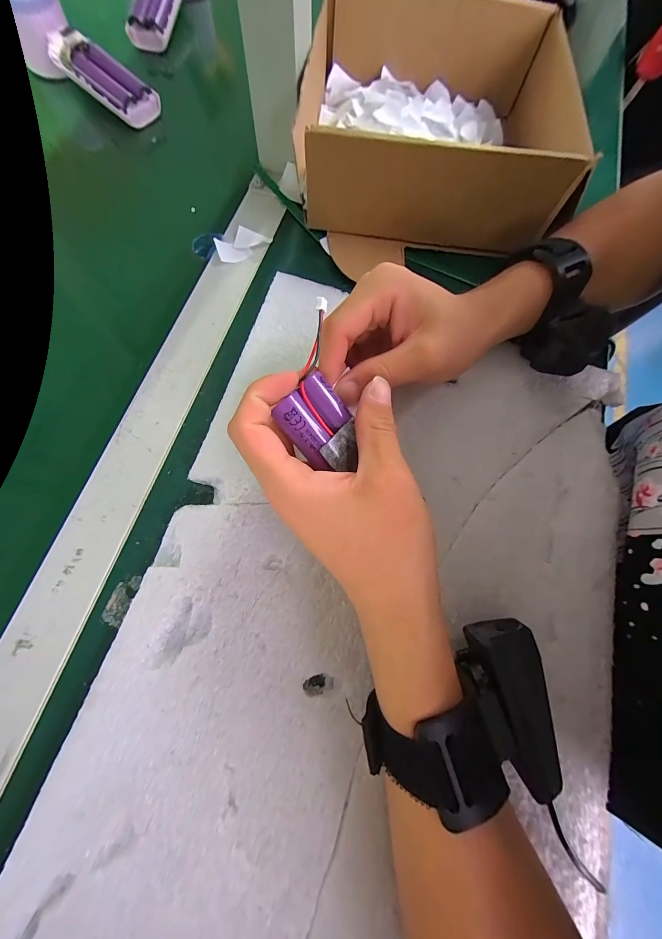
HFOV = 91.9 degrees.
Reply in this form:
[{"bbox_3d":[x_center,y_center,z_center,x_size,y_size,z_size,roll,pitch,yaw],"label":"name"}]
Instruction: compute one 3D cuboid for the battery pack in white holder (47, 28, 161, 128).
[{"bbox_3d":[-0.218,-0.377,0.307,0.108,0.028,0.040,35,76,7],"label":"battery pack in white holder"}]

